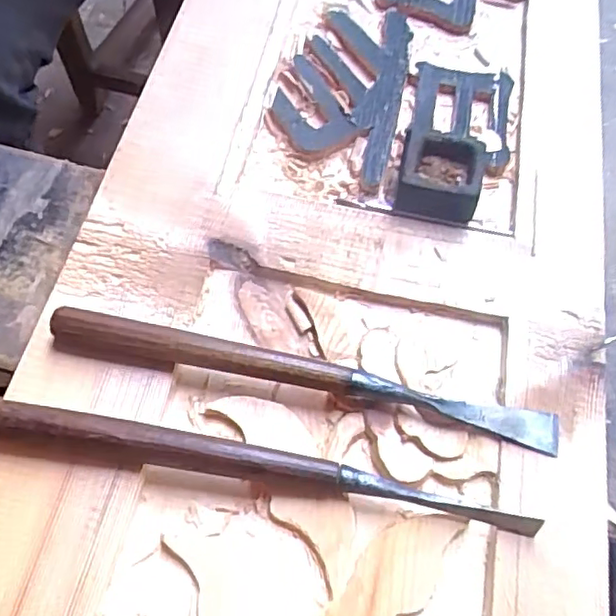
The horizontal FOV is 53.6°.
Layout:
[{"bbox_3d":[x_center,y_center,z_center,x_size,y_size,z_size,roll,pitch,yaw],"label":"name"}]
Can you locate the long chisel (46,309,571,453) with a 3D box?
[{"bbox_3d":[-0.001,0.035,0.304,0.253,0.023,0.018,12,63,2],"label":"long chisel"}]

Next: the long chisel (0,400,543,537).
[{"bbox_3d":[-0.020,0.074,0.283,0.249,0.023,0.017,10,63,1],"label":"long chisel"}]

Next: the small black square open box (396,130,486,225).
[{"bbox_3d":[0.078,-0.079,0.362,0.047,0.026,0.050,11,63,2],"label":"small black square open box"}]

